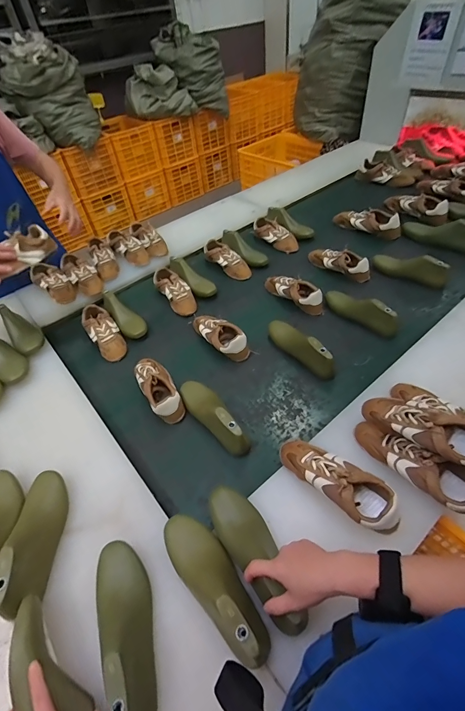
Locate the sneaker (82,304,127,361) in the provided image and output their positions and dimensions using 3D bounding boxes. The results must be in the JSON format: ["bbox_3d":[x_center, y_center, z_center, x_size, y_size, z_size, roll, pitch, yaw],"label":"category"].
[{"bbox_3d":[-0.390,-0.077,0.997,0.090,0.067,0.226,-30,52,-19],"label":"sneaker"}]

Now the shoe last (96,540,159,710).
[{"bbox_3d":[-0.150,0.379,0.473,0.065,0.068,0.223,-23,50,-13],"label":"shoe last"}]

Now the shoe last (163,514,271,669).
[{"bbox_3d":[-0.028,0.341,0.505,0.076,0.085,0.229,-34,41,-21],"label":"shoe last"}]

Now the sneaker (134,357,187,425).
[{"bbox_3d":[-0.189,0.077,0.829,0.085,0.072,0.210,-24,50,-14],"label":"sneaker"}]

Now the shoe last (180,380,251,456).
[{"bbox_3d":[-0.045,0.125,0.764,0.079,0.087,0.243,-31,52,-19],"label":"shoe last"}]

